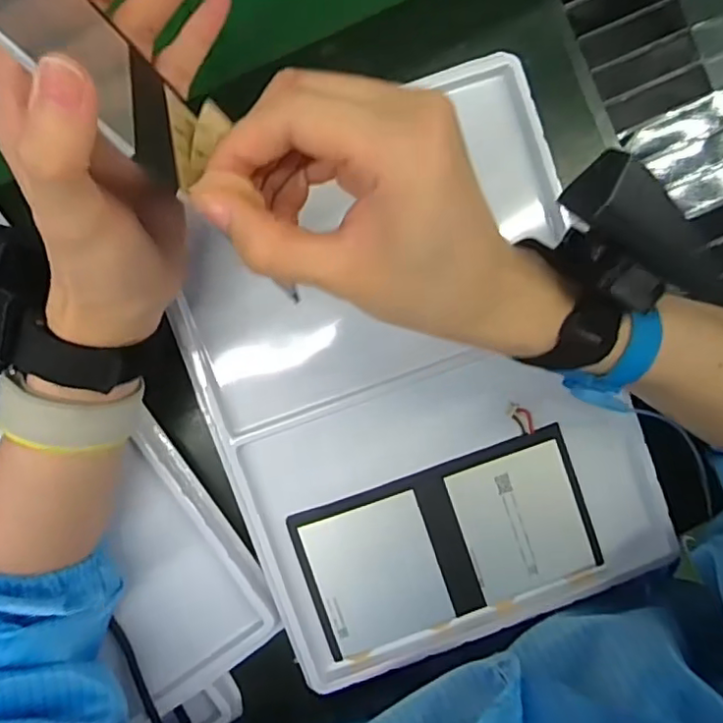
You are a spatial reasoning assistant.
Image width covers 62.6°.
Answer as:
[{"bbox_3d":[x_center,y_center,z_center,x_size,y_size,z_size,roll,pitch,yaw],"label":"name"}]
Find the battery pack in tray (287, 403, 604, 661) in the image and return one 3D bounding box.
[{"bbox_3d":[0.052,0.108,0.364,0.172,0.010,0.094,-21,91,-2],"label":"battery pack in tray"}]

